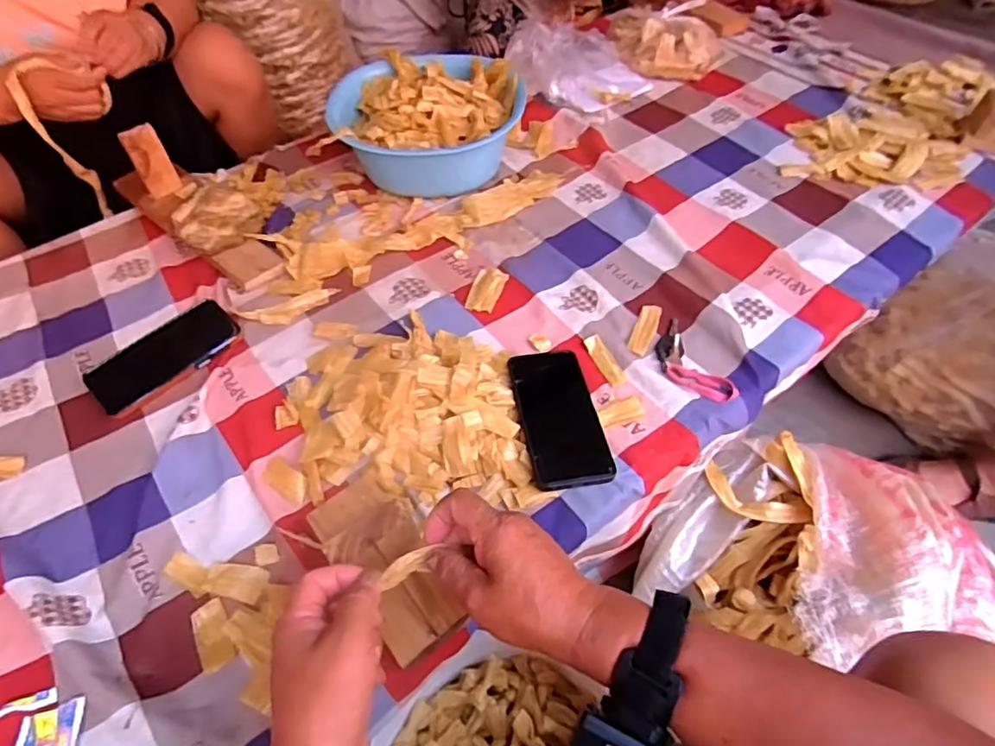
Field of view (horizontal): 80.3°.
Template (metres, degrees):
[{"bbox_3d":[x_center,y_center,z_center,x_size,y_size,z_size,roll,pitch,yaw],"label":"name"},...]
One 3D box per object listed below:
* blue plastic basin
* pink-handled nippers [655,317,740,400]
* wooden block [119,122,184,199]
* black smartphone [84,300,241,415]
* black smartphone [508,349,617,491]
[{"bbox_3d":[-0.096,-0.367,0.875,0.254,0.119,0.254,-2,53,3],"label":"blue plastic basin"},{"bbox_3d":[0.206,-0.014,0.643,0.054,0.011,0.116,-22,55,-12],"label":"pink-handled nippers"},{"bbox_3d":[-0.464,-0.283,0.792,0.045,0.094,0.011,-33,58,-20],"label":"wooden block"},{"bbox_3d":[-0.390,-0.024,0.690,0.163,0.010,0.095,-36,59,-21],"label":"black smartphone"},{"bbox_3d":[0.063,0.043,0.603,0.078,0.015,0.156,-11,59,-3],"label":"black smartphone"}]

